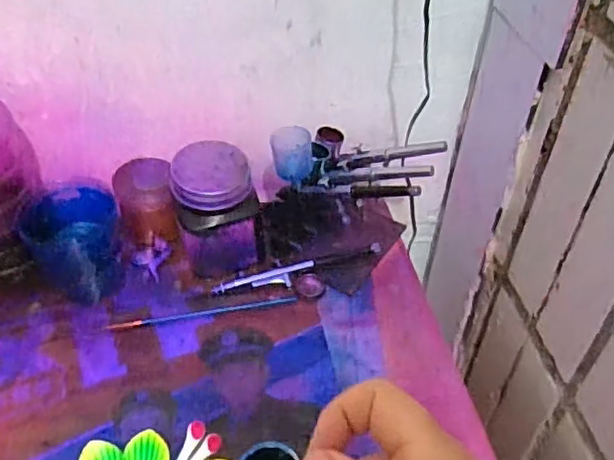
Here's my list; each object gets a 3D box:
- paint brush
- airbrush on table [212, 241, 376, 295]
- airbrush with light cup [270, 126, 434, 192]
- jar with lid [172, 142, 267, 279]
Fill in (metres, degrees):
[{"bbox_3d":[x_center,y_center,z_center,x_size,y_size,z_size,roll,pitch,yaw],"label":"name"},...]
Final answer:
[{"bbox_3d":[-0.084,0.068,0.517,0.152,0.004,0.007,-7,46,-10],"label":"paint brush"},{"bbox_3d":[-0.007,0.034,0.540,0.147,0.012,0.021,-13,47,-16],"label":"airbrush on table"},{"bbox_3d":[0.037,-0.053,0.527,0.133,0.051,0.028,7,45,4],"label":"airbrush with light cup"},{"bbox_3d":[-0.074,-0.012,0.532,0.070,0.100,0.074,2,45,-2],"label":"jar with lid"}]

